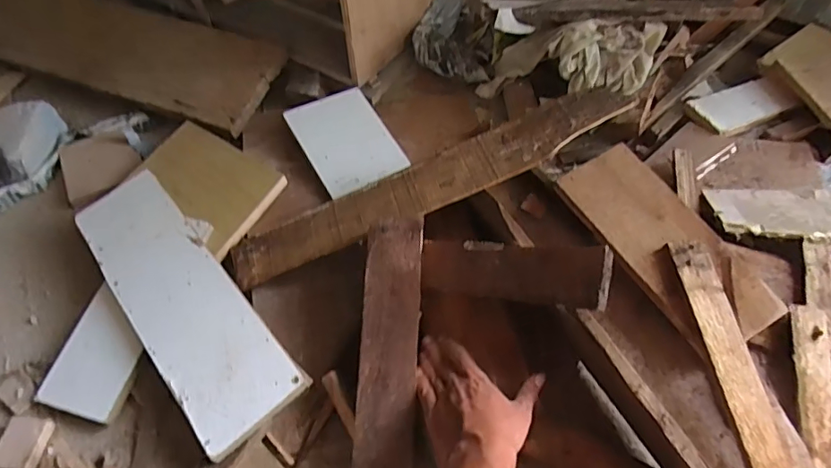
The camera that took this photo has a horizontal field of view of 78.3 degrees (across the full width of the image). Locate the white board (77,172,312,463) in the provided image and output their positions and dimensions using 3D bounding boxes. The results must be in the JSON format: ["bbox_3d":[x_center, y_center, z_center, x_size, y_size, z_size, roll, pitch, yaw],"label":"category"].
[{"bbox_3d":[-0.291,0.072,0.631,0.125,0.017,0.399,-35,62,-19],"label":"white board"}]

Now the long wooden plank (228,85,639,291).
[{"bbox_3d":[0.015,-0.062,0.660,0.543,0.015,0.089,-24,54,4],"label":"long wooden plank"}]

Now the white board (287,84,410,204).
[{"bbox_3d":[-0.108,-0.150,0.799,0.133,0.011,0.193,-26,65,-17],"label":"white board"}]

